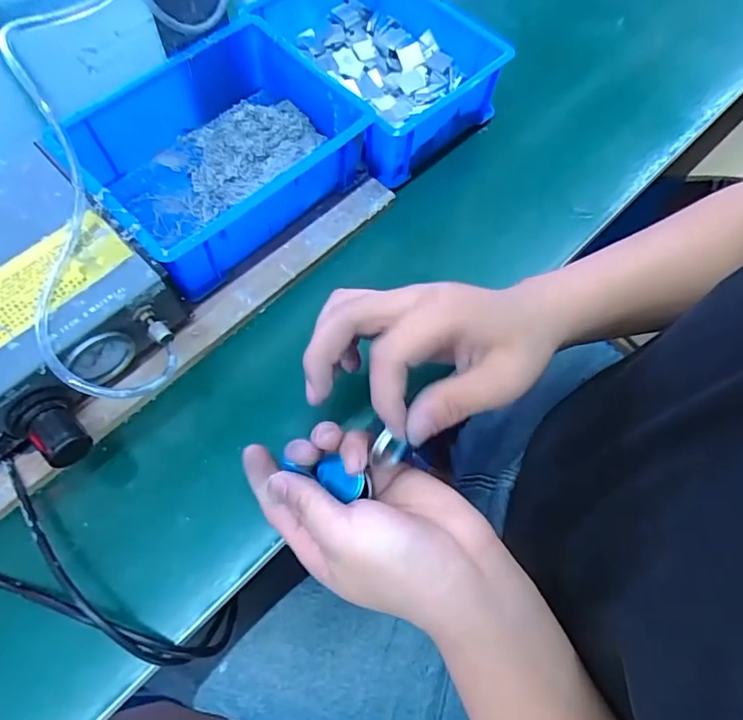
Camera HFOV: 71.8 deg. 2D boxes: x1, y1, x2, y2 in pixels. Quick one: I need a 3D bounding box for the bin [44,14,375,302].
[{"bbox_3d":[-0.114,-0.157,0.399,0.193,0.070,0.144,-40,73,-17],"label":"bin"}]

